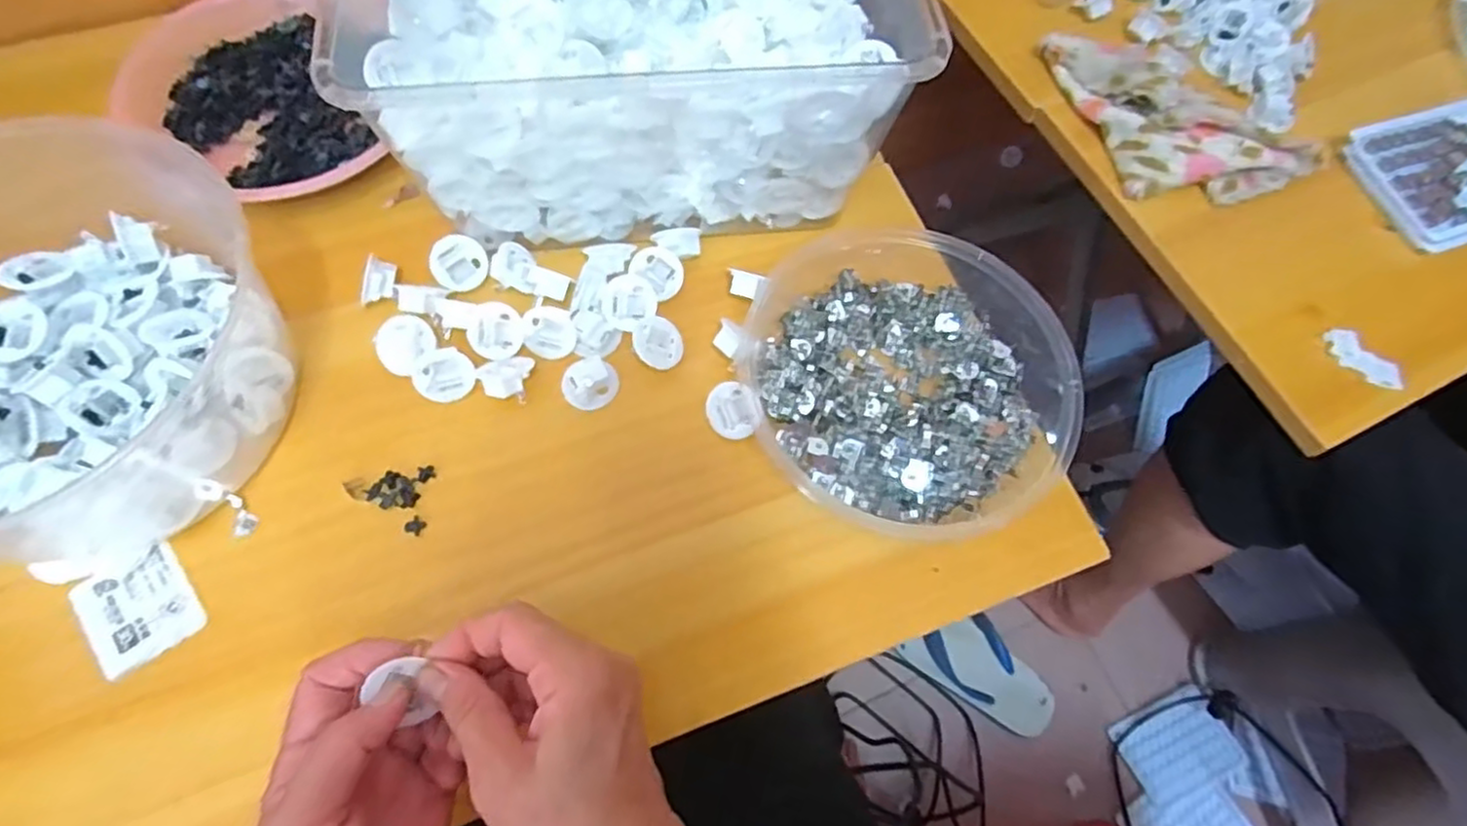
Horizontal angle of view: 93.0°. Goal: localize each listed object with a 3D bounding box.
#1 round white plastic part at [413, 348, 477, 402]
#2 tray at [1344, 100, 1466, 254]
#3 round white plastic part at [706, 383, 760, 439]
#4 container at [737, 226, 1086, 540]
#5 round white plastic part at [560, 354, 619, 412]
[{"bbox_3d":[-0.168,-0.022,0.404,0.033,0.007,0.030,-41,105,-4],"label":"round white plastic part"},{"bbox_3d":[0.516,-0.172,0.499,0.134,0.013,0.105,-17,70,-9],"label":"tray"},{"bbox_3d":[-0.001,-0.001,0.398,0.029,0.006,0.032,-27,92,6],"label":"round white plastic part"},{"bbox_3d":[0.098,-0.021,0.403,0.182,0.047,0.177,1,68,-2],"label":"container"},{"bbox_3d":[-0.084,-0.018,0.408,0.032,0.013,0.029,-22,70,-11],"label":"round white plastic part"}]

